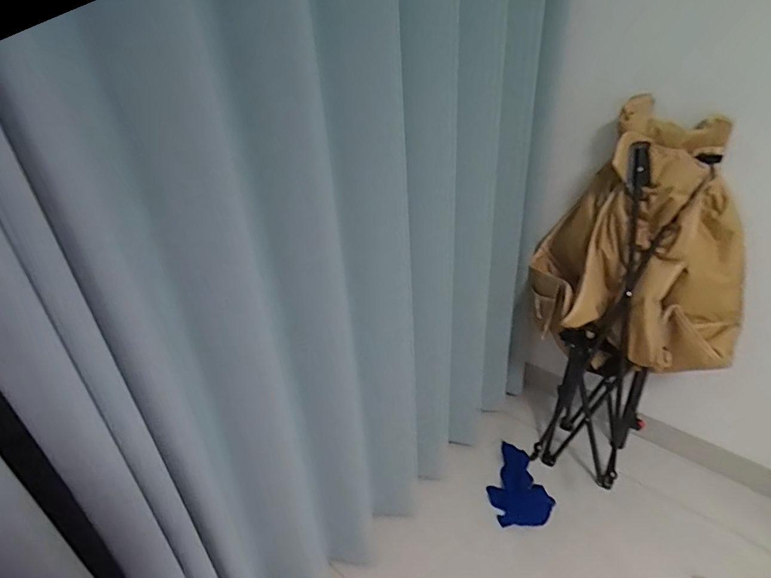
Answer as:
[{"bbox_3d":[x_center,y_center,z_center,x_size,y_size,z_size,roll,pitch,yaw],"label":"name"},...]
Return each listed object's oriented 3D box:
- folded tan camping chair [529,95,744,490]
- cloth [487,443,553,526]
[{"bbox_3d":[0.621,0.063,1.256,0.423,0.883,0.463,-1,33,7],"label":"folded tan camping chair"},{"bbox_3d":[0.365,0.558,1.366,0.159,0.033,0.240,-11,34,-9],"label":"cloth"}]

